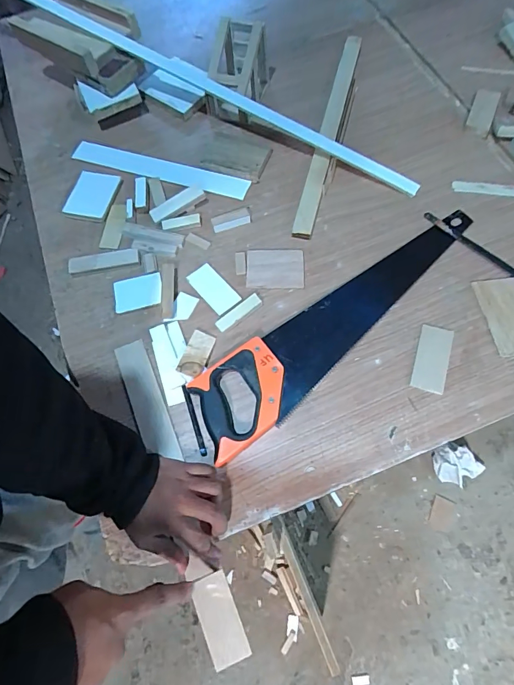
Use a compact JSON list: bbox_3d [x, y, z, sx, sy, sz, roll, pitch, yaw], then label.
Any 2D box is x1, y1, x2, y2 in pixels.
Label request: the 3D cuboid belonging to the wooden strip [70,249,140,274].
[{"bbox_3d":[-0.248,-0.131,0.631,0.114,0.010,0.030,-8,68,0],"label":"wooden strip"}]

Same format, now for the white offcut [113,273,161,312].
[{"bbox_3d":[-0.186,-0.078,0.613,0.075,0.010,0.056,-10,68,0],"label":"white offcut"}]

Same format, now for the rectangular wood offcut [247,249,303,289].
[{"bbox_3d":[0.028,-0.116,0.608,0.087,0.005,0.070,0,69,4],"label":"rectangular wood offcut"}]

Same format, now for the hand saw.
[{"bbox_3d":[0.137,-0.029,0.560,0.501,0.022,0.113,-33,73,-11],"label":"hand saw"}]

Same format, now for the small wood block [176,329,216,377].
[{"bbox_3d":[-0.085,0.016,0.557,0.034,0.014,0.068,19,71,11],"label":"small wood block"}]

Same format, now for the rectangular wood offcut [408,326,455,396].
[{"bbox_3d":[0.240,0.021,0.536,0.044,0.004,0.096,17,71,10],"label":"rectangular wood offcut"}]

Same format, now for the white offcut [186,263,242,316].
[{"bbox_3d":[-0.068,-0.083,0.605,0.043,0.006,0.090,-40,67,-12],"label":"white offcut"}]

